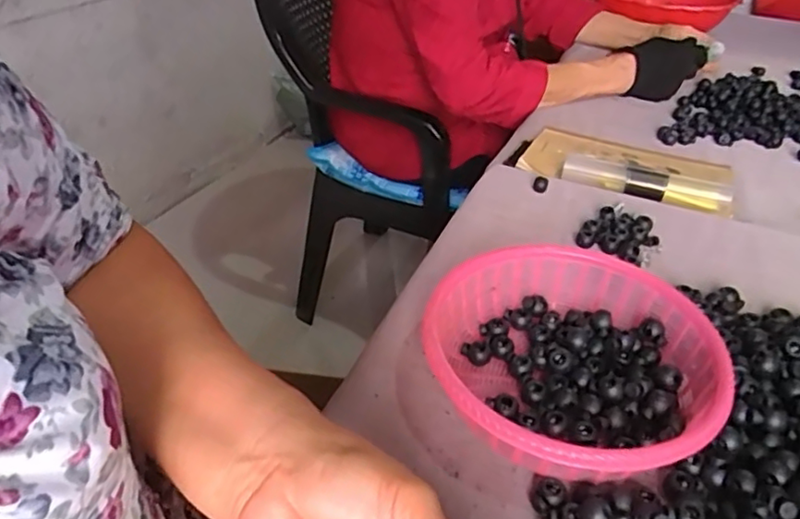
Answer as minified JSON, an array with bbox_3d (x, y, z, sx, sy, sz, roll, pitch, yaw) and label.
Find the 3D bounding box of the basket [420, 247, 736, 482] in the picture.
[{"bbox_3d":[0.100,0.060,0.364,0.160,0.050,0.167,19,40,20],"label":"basket"}]

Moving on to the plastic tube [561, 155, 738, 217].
[{"bbox_3d":[0.231,-0.073,0.575,0.151,0.019,0.029,19,40,19],"label":"plastic tube"}]

